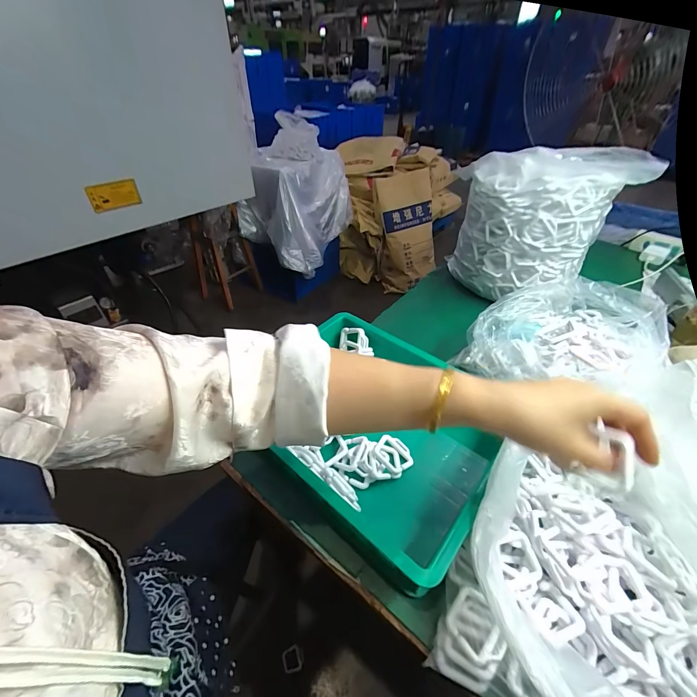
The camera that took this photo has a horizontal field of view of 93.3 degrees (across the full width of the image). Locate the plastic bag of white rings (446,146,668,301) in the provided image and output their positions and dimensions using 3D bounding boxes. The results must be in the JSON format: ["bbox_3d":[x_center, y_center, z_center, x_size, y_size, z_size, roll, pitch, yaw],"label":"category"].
[{"bbox_3d":[0.384,-0.251,0.696,0.254,0.275,0.179,4,41,4],"label":"plastic bag of white rings"}]

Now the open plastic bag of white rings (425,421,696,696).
[{"bbox_3d":[0.237,0.207,0.292,0.244,0.141,0.256,19,45,21],"label":"open plastic bag of white rings"}]

